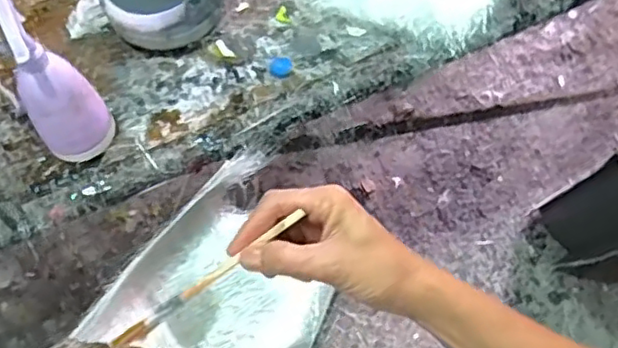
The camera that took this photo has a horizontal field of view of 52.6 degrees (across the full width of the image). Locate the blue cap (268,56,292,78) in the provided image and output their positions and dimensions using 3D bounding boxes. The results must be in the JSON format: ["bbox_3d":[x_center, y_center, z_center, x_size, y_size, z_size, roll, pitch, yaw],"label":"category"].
[{"bbox_3d":[-0.039,-0.147,0.845,0.033,0.009,0.031,1,65,-1],"label":"blue cap"}]

